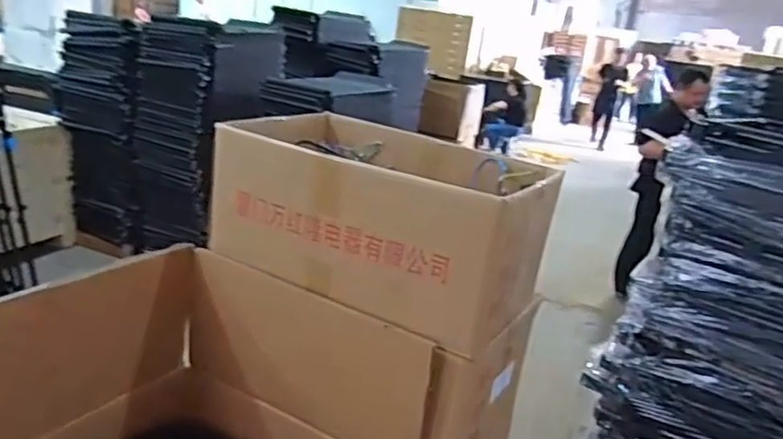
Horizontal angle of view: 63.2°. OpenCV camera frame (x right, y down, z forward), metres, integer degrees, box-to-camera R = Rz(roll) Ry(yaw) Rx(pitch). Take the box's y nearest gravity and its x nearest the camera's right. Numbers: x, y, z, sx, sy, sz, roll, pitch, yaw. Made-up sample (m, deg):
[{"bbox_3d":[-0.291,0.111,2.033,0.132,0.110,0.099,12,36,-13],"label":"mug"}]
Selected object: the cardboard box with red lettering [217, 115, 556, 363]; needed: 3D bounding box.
[{"bbox_3d":[-0.012,-0.017,1.189,0.561,0.237,0.361,17,20,25],"label":"cardboard box with red lettering"}]

